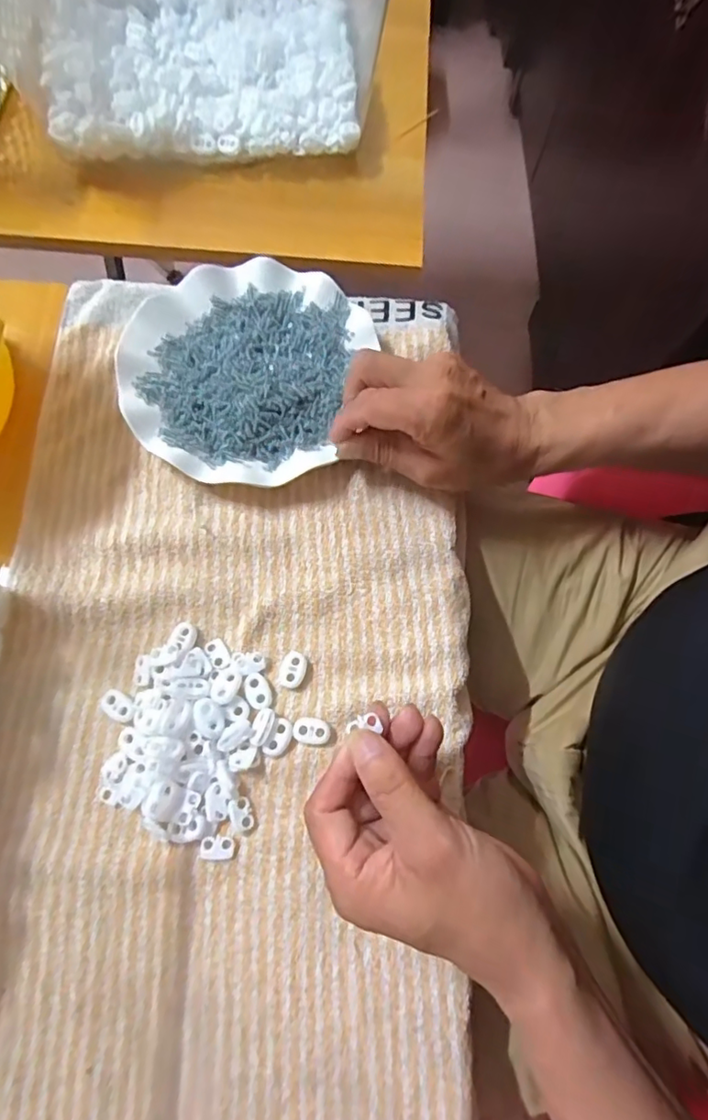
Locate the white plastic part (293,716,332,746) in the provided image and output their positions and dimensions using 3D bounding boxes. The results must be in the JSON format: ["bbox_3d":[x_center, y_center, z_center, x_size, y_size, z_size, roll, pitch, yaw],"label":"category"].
[{"bbox_3d":[-0.025,0.103,0.334,0.022,0.005,0.015,16,72,3],"label":"white plastic part"}]

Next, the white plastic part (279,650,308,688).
[{"bbox_3d":[-0.038,0.069,0.347,0.016,0.004,0.022,14,72,3],"label":"white plastic part"}]

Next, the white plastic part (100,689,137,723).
[{"bbox_3d":[-0.142,0.088,0.336,0.021,0.008,0.014,33,74,8],"label":"white plastic part"}]

